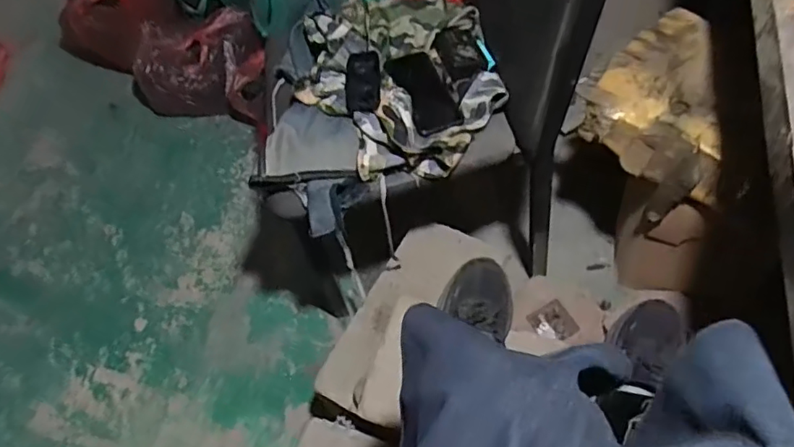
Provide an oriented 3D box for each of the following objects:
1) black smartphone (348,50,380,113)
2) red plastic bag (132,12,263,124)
[{"bbox_3d":[-0.054,-0.227,0.925,0.053,0.013,0.115,-9,64,13],"label":"black smartphone"},{"bbox_3d":[-0.516,-0.427,1.575,0.375,0.169,0.278,4,61,15],"label":"red plastic bag"}]

